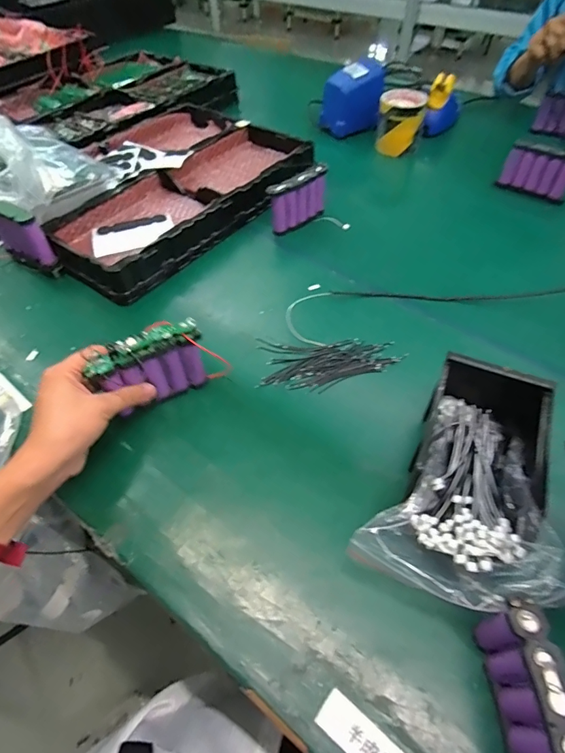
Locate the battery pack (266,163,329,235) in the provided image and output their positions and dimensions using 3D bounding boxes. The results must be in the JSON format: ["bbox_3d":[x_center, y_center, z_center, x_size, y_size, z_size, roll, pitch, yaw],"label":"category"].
[{"bbox_3d":[0.028,-0.283,0.689,0.111,0.084,0.024,-33,57,-23],"label":"battery pack"}]

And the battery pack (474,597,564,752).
[{"bbox_3d":[0.168,0.221,0.285,0.028,0.083,0.110,-1,51,1],"label":"battery pack"}]

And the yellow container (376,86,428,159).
[{"bbox_3d":[0.235,-0.504,0.848,0.083,0.100,0.089,13,52,12],"label":"yellow container"}]

